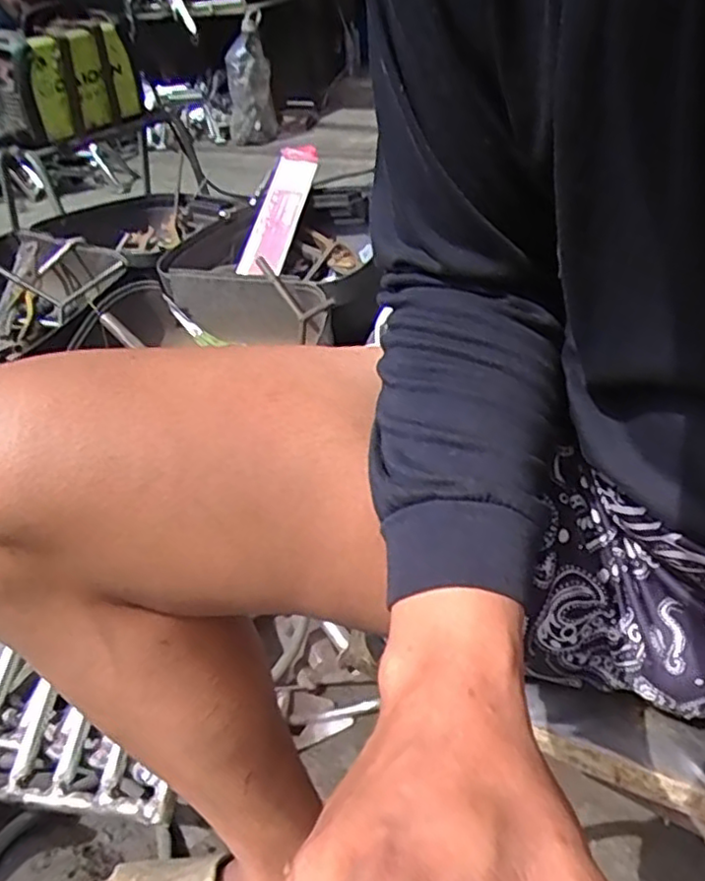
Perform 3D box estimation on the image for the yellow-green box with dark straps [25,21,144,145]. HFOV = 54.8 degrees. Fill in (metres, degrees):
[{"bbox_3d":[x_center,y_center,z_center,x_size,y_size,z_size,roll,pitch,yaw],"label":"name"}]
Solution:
[{"bbox_3d":[-0.570,-0.775,1.457,0.049,0.185,0.276,0,34,37],"label":"yellow-green box with dark straps"}]

